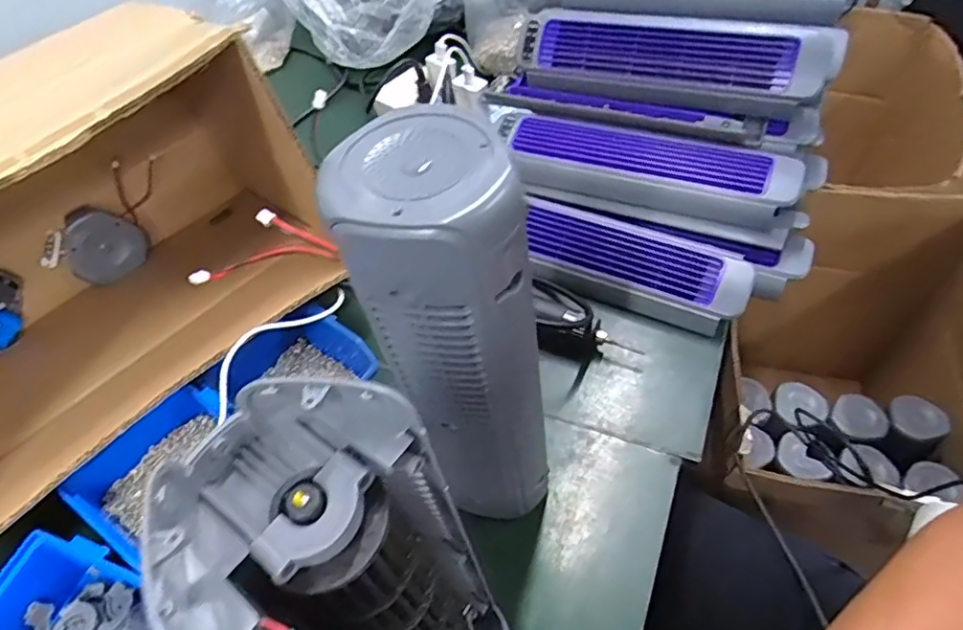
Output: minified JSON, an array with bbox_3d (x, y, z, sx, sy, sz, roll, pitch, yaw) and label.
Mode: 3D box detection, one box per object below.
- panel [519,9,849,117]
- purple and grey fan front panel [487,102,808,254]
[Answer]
[{"bbox_3d":[0.184,-0.257,0.589,0.304,0.083,0.053,17,27,25],"label":"panel"},{"bbox_3d":[0.151,-0.144,0.584,0.305,0.050,0.076,18,57,20],"label":"purple and grey fan front panel"}]

